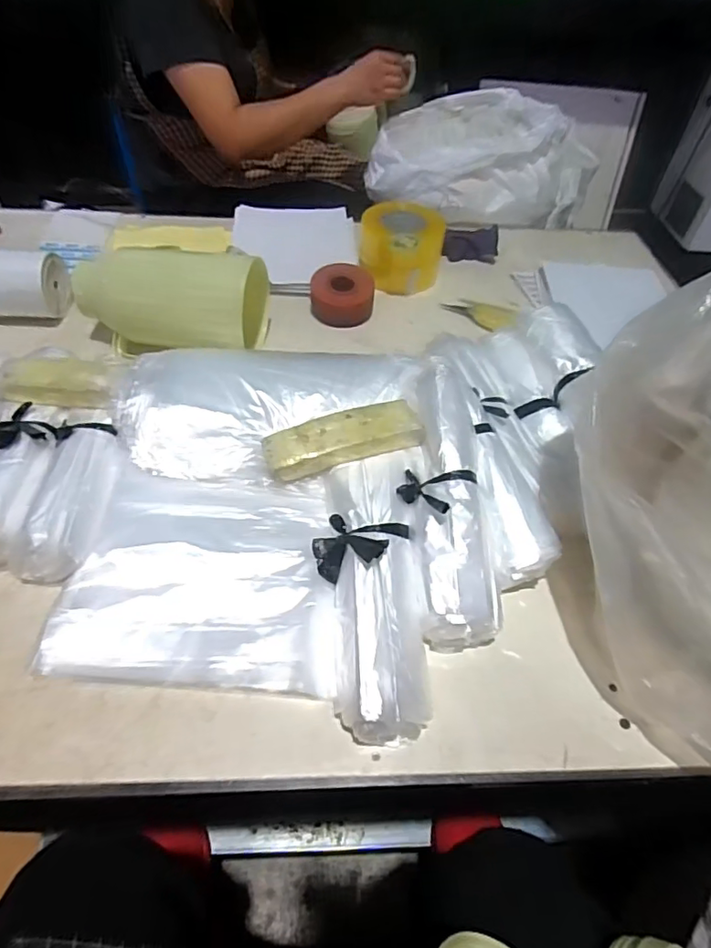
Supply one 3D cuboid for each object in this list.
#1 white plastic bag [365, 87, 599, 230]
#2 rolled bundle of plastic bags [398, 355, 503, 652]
[{"bbox_3d":[0.259,-0.662,1.166,0.423,0.152,0.347,17,50,9],"label":"white plastic bag"},{"bbox_3d":[0.094,0.003,0.610,0.088,0.077,0.356,3,49,-3],"label":"rolled bundle of plastic bags"}]

